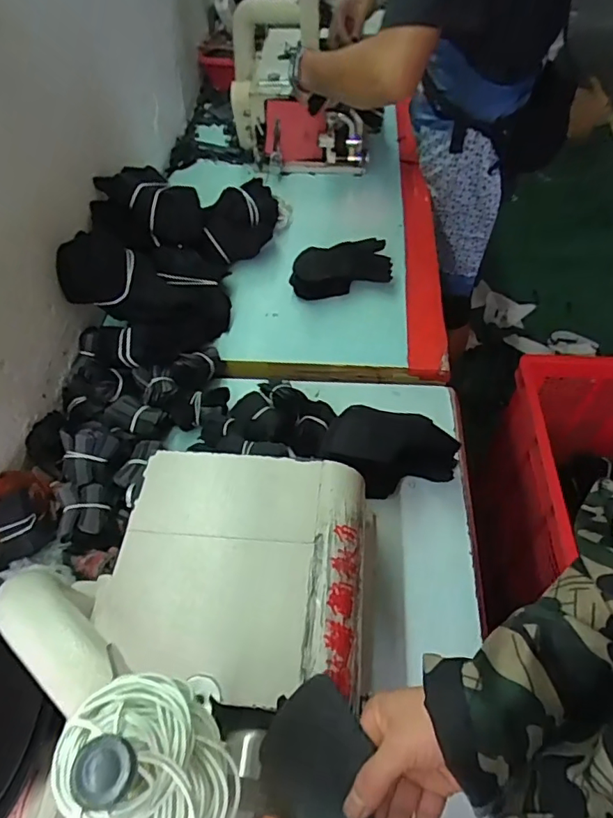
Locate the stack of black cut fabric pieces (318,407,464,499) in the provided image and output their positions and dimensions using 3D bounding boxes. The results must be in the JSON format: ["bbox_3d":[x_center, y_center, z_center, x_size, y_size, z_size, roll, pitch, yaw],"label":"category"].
[{"bbox_3d":[0.101,0.057,0.645,0.153,0.091,0.078,7,54,5],"label":"stack of black cut fabric pieces"}]

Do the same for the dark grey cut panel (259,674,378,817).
[{"bbox_3d":[0.011,0.265,0.346,0.076,0.010,0.152,-19,46,3],"label":"dark grey cut panel"}]

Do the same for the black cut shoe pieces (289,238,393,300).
[{"bbox_3d":[0.057,-0.235,0.867,0.170,0.045,0.089,-15,55,-10],"label":"black cut shoe pieces"}]

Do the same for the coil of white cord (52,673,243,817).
[{"bbox_3d":[-0.066,0.145,0.211,0.063,0.025,0.072,-27,59,-18],"label":"coil of white cord"}]

